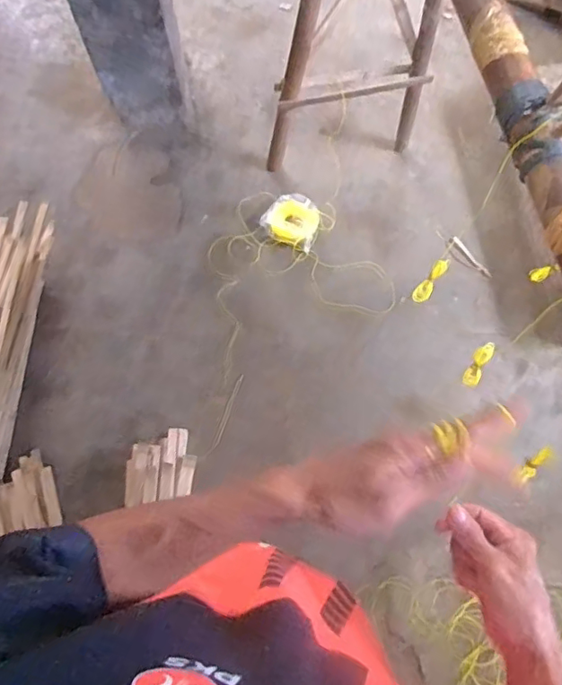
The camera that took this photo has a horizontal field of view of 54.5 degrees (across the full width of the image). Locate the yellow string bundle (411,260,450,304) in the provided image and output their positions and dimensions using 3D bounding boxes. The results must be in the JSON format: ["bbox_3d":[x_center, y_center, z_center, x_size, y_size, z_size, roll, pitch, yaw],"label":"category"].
[{"bbox_3d":[0.247,-0.101,0.902,0.026,0.096,0.025,38,55,11],"label":"yellow string bundle"}]

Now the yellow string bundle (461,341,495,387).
[{"bbox_3d":[0.279,0.032,0.773,0.023,0.079,0.015,17,39,5],"label":"yellow string bundle"}]

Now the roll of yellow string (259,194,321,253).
[{"bbox_3d":[0.034,-0.336,1.486,0.149,0.051,0.138,0,72,0],"label":"roll of yellow string"}]

